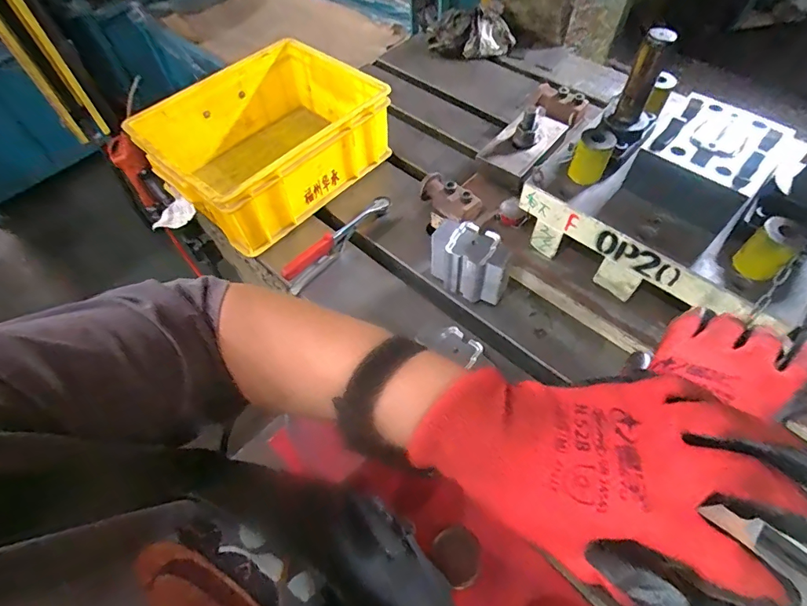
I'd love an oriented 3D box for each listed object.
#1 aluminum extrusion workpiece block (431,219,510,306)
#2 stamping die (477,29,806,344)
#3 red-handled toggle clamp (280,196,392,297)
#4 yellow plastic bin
[{"bbox_3d":[0.088,-0.054,0.582,0.104,0.079,0.061,32,63,20],"label":"aluminum extrusion workpiece block"},{"bbox_3d":[0.326,-0.139,0.517,0.313,0.193,0.240,29,62,19],"label":"stamping die"},{"bbox_3d":[-0.094,-0.095,0.646,0.017,0.051,0.203,35,64,22],"label":"red-handled toggle clamp"},{"bbox_3d":[-0.230,-0.270,0.743,0.295,0.144,0.344,39,66,24],"label":"yellow plastic bin"}]

